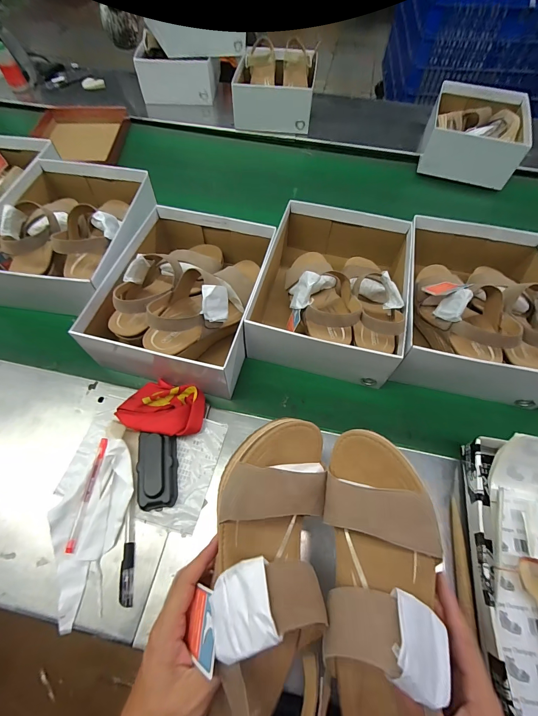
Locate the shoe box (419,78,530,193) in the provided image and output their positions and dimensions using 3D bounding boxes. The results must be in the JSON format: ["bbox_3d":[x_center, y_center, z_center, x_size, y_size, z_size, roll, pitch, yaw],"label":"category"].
[{"bbox_3d":[0.528,-0.580,0.815,0.210,0.101,0.262,19,61,8],"label":"shoe box"}]

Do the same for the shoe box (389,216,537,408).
[{"bbox_3d":[0.353,-0.105,0.540,0.243,0.114,0.329,12,60,4],"label":"shoe box"}]

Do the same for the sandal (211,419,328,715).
[{"bbox_3d":[0.001,0.169,0.261,0.084,0.087,0.230,8,64,3],"label":"sandal"}]

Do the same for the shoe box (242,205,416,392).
[{"bbox_3d":[0.117,-0.135,0.556,0.245,0.113,0.313,13,62,7],"label":"shoe box"}]

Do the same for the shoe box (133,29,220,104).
[{"bbox_3d":[-0.276,-0.866,0.955,0.221,0.106,0.149,2,60,-2],"label":"shoe box"}]

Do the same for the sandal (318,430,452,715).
[{"bbox_3d":[0.086,0.177,0.246,0.093,0.091,0.232,5,66,2],"label":"sandal"}]

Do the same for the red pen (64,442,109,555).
[{"bbox_3d":[-0.243,0.181,0.425,0.013,0.010,0.139,4,61,1],"label":"red pen"}]

